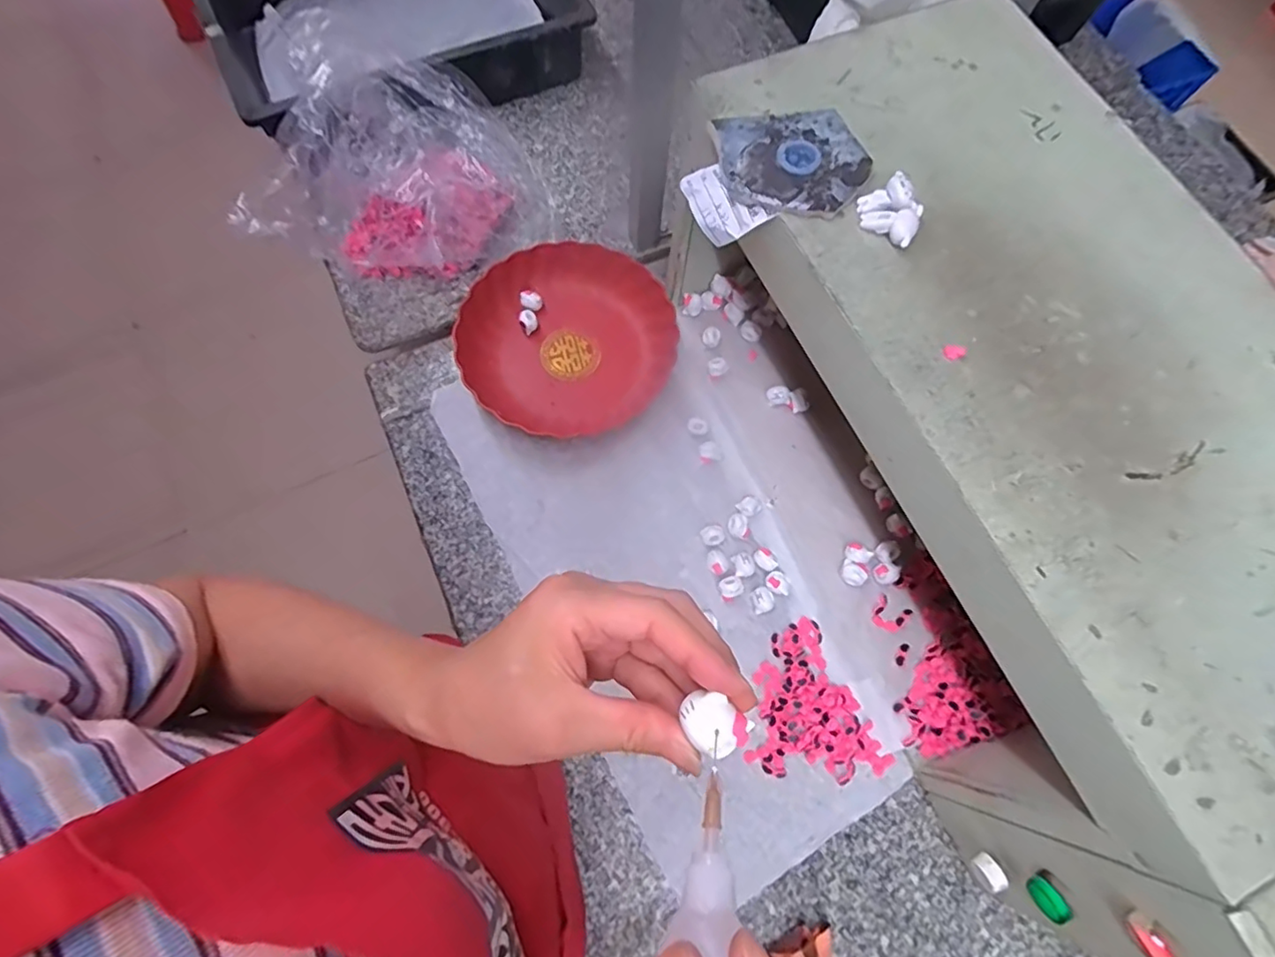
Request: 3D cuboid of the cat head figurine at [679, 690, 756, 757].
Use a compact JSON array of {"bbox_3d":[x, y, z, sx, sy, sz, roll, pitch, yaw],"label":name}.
[{"bbox_3d":[0.029,0.093,0.214,0.020,0.010,0.025,-40,77,-14],"label":"cat head figurine"}]

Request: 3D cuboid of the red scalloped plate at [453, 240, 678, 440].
[{"bbox_3d":[-0.079,-0.166,0.661,0.238,0.047,0.226,1,71,-2],"label":"red scalloped plate"}]

